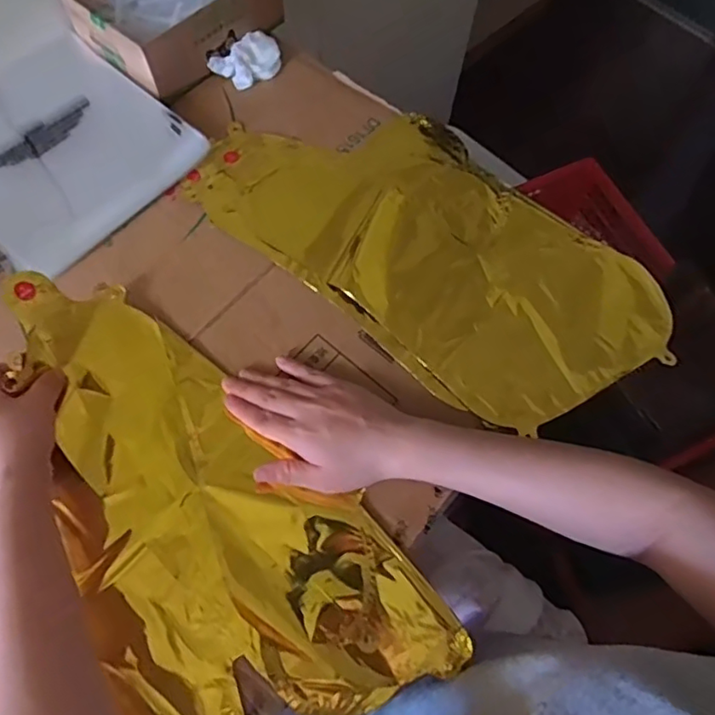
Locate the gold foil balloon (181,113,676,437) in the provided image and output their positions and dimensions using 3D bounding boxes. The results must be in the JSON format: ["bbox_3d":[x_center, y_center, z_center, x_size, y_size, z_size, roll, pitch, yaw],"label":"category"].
[{"bbox_3d":[0.069,-0.110,0.546,0.422,0.019,0.220,37,68,10],"label":"gold foil balloon"}]

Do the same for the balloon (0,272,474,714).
[{"bbox_3d":[-0.133,0.117,0.432,0.226,0.071,0.405,-36,71,-16],"label":"balloon"}]

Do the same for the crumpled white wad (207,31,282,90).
[{"bbox_3d":[-0.112,-0.305,0.613,0.049,0.026,0.065,36,70,14],"label":"crumpled white wad"}]

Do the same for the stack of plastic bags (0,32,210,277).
[{"bbox_3d":[-0.295,-0.208,0.560,0.233,0.021,0.202,40,70,15],"label":"stack of plastic bags"}]

